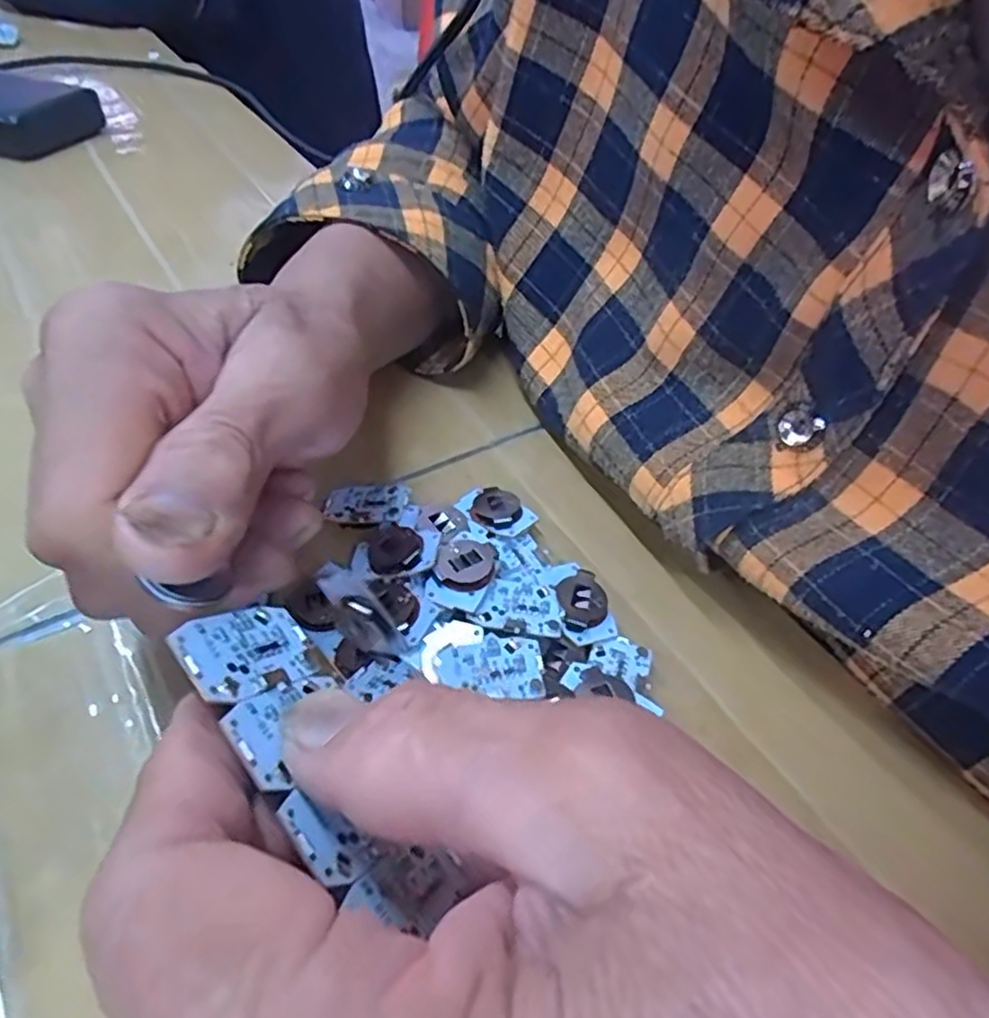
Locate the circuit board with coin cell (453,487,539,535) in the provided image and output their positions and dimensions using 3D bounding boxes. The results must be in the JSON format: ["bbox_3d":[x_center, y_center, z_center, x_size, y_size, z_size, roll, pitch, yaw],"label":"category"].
[{"bbox_3d":[-0.001,0.002,0.248,0.028,0.011,0.018,36,53,25],"label":"circuit board with coin cell"}]

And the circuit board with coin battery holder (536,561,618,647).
[{"bbox_3d":[0.026,0.028,0.221,0.017,0.006,0.029,-13,49,-18],"label":"circuit board with coin battery holder"}]

